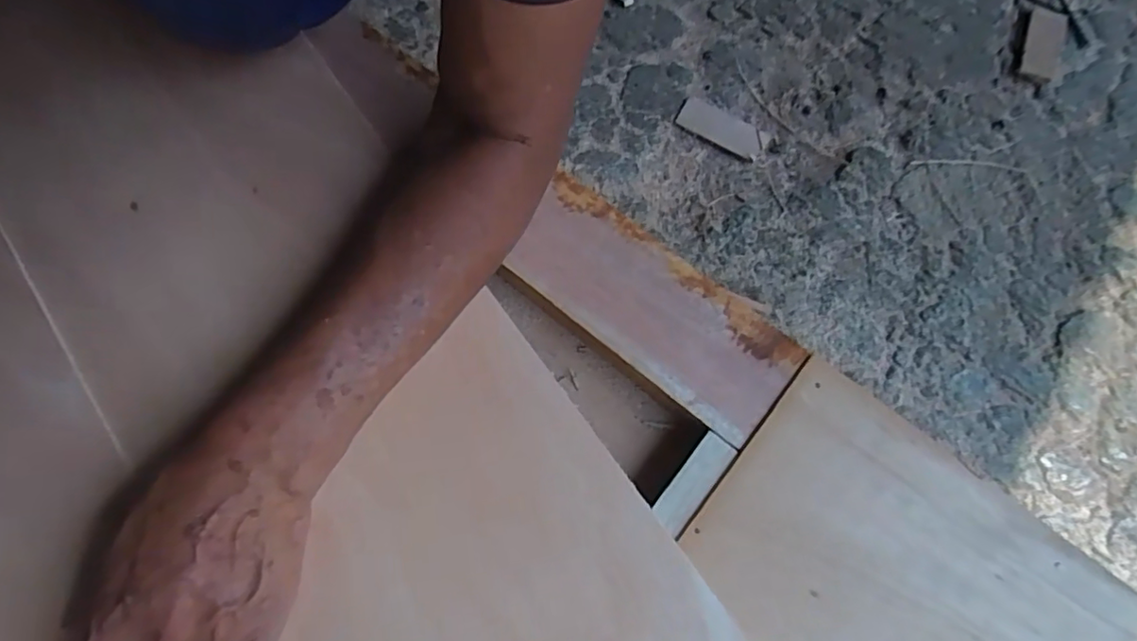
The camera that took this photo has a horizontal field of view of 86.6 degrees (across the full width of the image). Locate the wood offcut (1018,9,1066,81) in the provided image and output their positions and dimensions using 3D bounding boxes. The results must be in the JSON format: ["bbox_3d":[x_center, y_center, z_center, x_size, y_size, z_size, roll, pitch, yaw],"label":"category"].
[{"bbox_3d":[0.439,-0.257,0.561,0.033,0.009,0.081,20,74,5],"label":"wood offcut"}]

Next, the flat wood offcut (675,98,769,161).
[{"bbox_3d":[0.136,-0.171,0.533,0.079,0.004,0.030,24,74,6],"label":"flat wood offcut"}]

